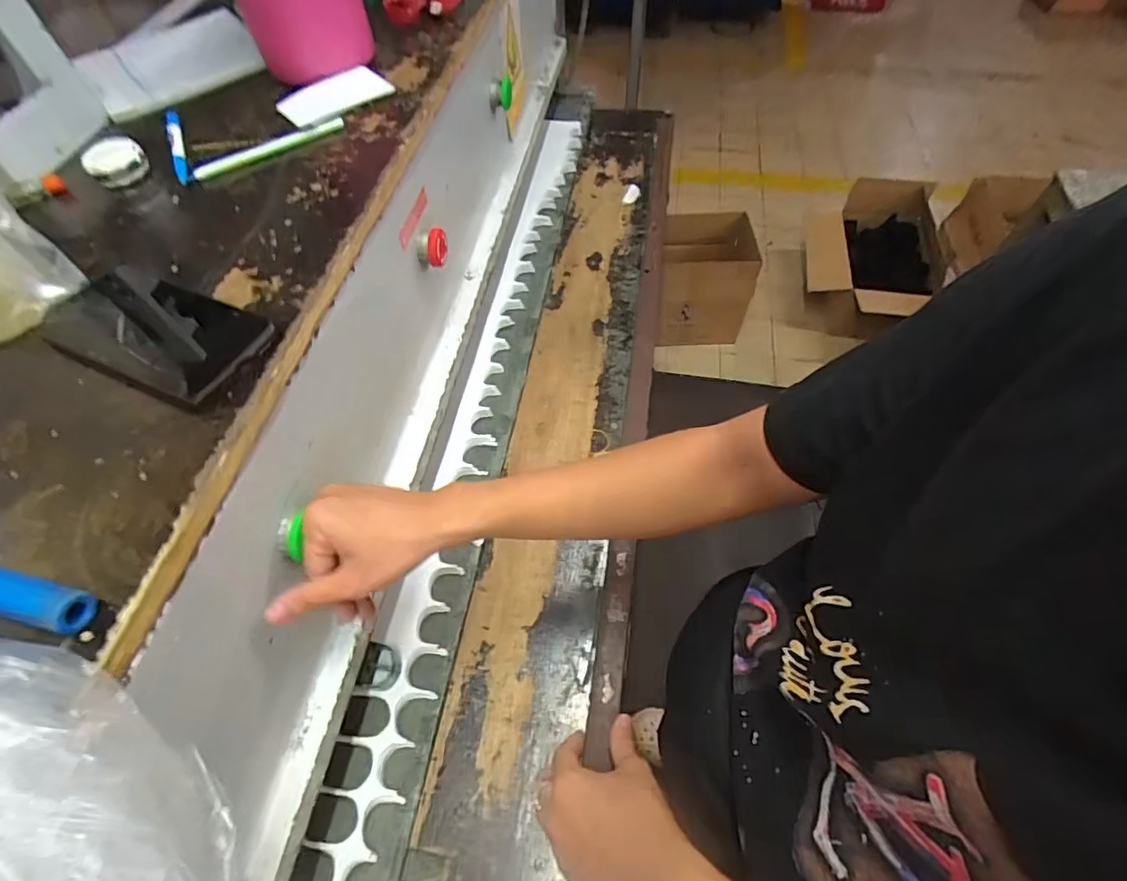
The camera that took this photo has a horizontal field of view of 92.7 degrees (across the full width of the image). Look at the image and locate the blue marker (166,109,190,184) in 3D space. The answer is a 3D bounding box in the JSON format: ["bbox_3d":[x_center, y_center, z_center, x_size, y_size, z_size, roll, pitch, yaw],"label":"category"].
[{"bbox_3d":[-0.368,-0.284,0.510,0.015,0.010,0.146,-25,59,-12],"label":"blue marker"}]

